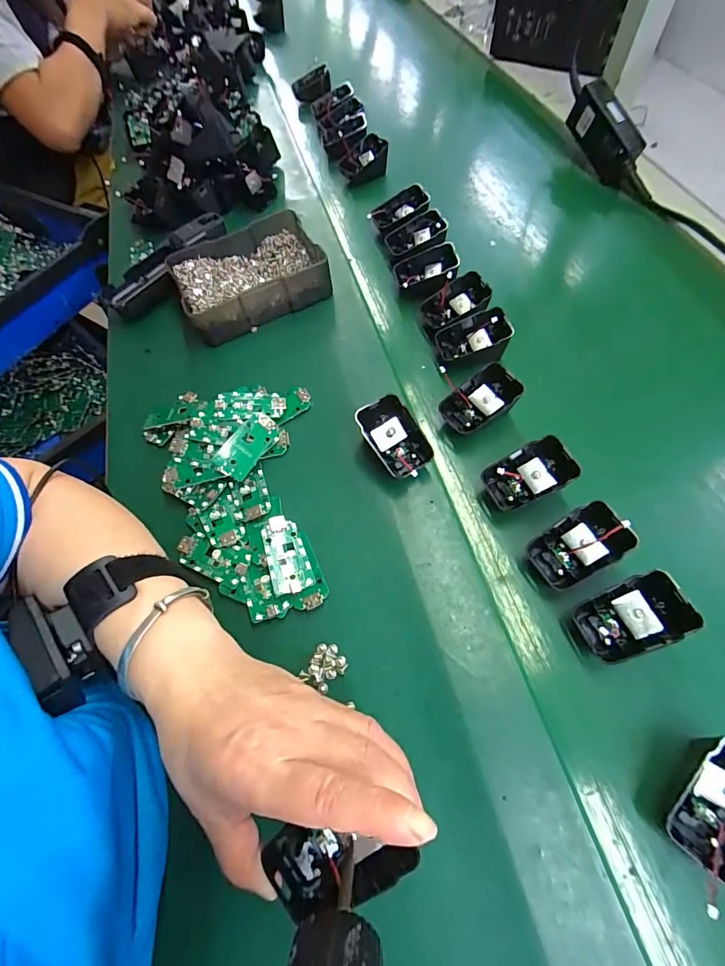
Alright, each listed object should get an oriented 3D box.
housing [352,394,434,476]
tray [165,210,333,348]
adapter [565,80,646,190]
[{"bbox_3d":[0.027,-0.040,0.356,0.044,0.029,0.066,-32,102,-4],"label":"housing"},{"bbox_3d":[-0.129,-0.238,0.472,0.157,0.046,0.123,-24,65,-10],"label":"tray"},{"bbox_3d":[0.323,-0.463,0.550,0.036,0.060,0.129,-29,89,-12],"label":"adapter"}]

